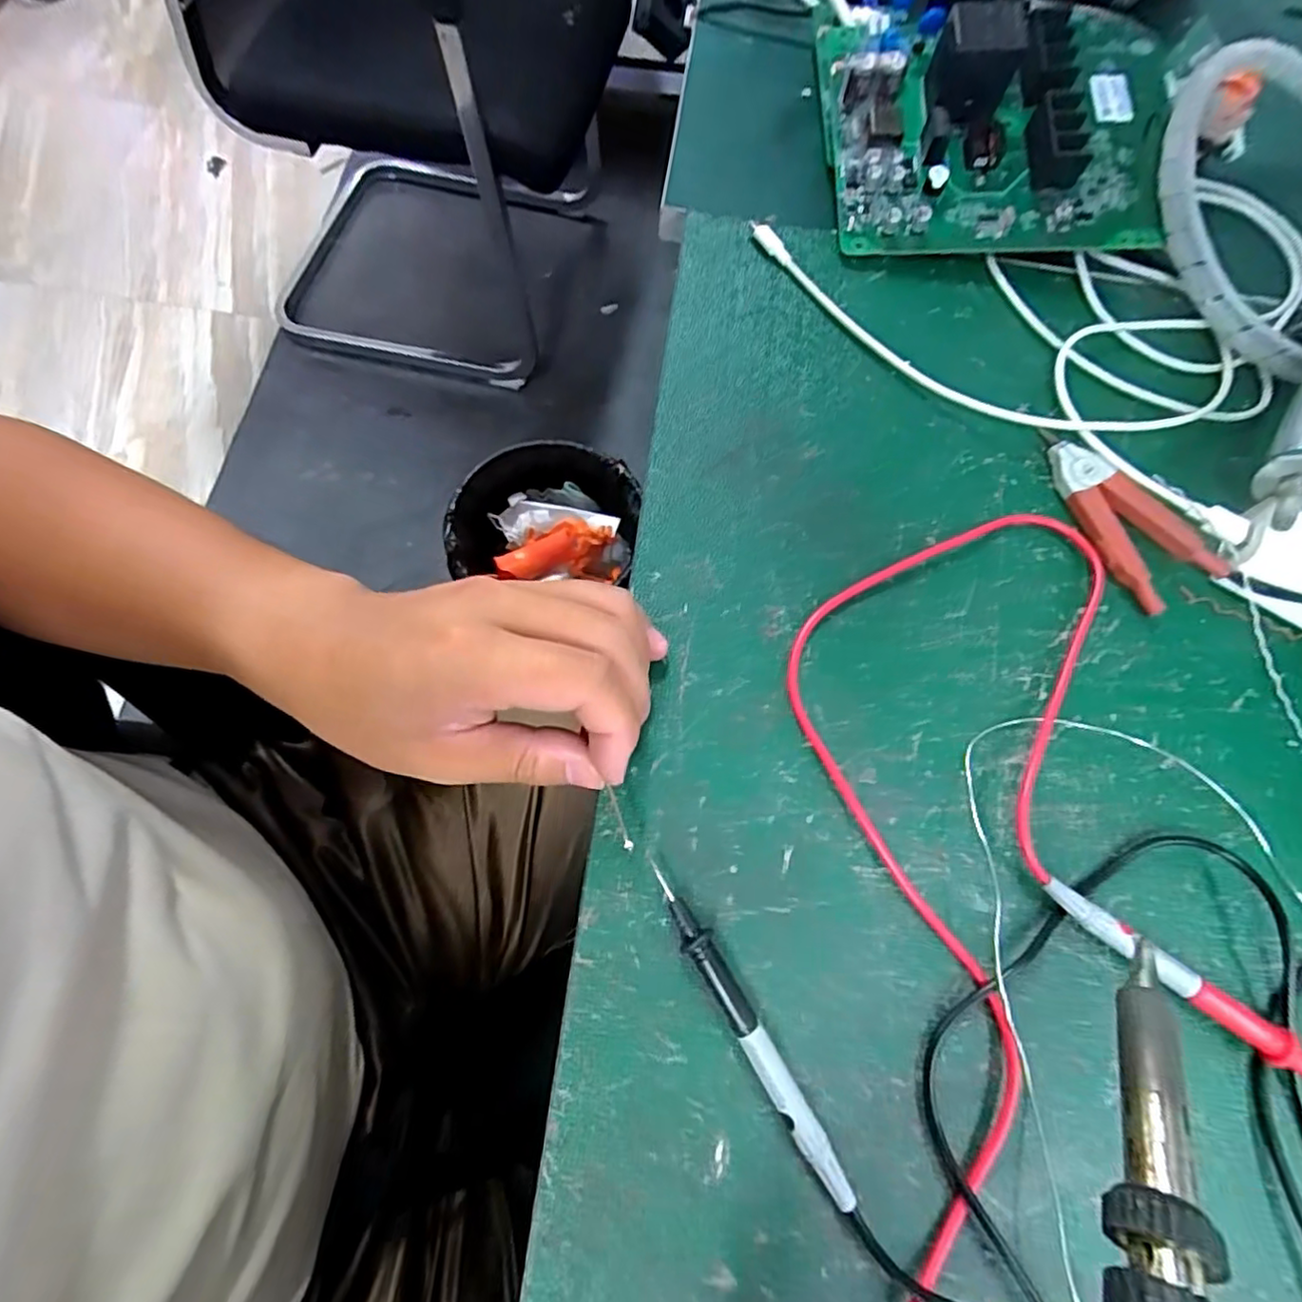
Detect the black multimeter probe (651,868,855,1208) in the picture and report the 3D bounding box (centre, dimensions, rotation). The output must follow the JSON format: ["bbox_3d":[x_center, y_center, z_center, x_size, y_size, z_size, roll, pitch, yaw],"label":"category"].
[{"bbox_3d":[0.031,0.124,0.213,0.010,0.011,0.111,-28,72,-13],"label":"black multimeter probe"}]

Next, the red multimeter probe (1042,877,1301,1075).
[{"bbox_3d":[0.186,0.117,0.226,0.109,0.013,0.012,33,70,10],"label":"red multimeter probe"}]

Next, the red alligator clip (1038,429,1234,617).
[{"bbox_3d":[0.215,-0.063,0.300,0.043,0.014,0.090,-29,72,-14],"label":"red alligator clip"}]

